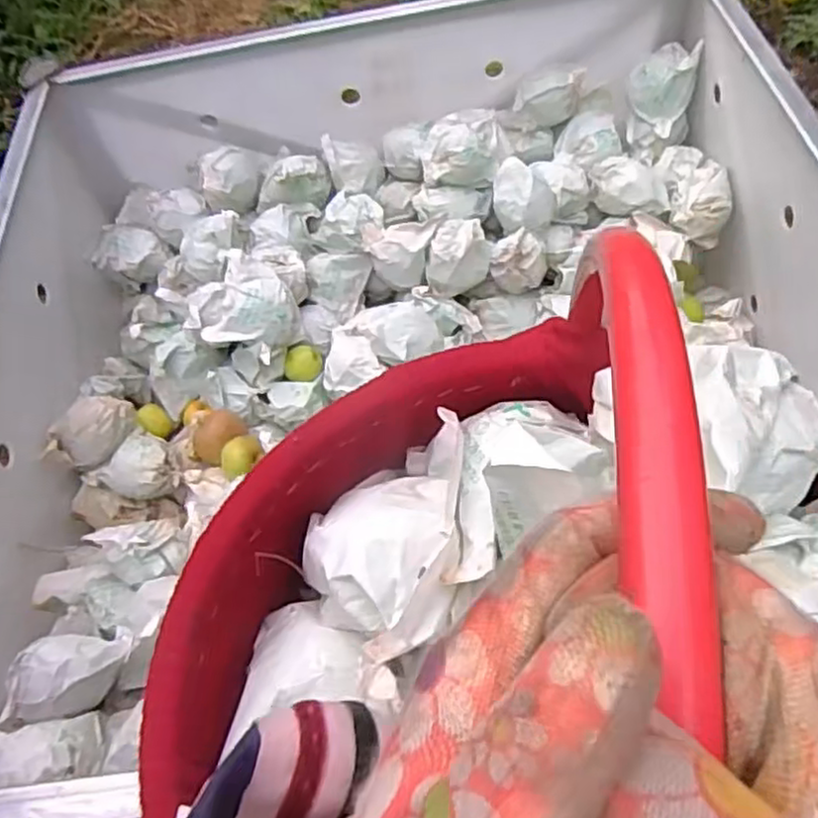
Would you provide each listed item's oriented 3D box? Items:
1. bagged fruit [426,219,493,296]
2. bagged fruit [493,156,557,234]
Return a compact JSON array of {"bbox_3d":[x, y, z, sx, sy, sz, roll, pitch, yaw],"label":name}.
[{"bbox_3d":[0.067,-0.220,1.005,0.089,0.071,0.085,2,59,10],"label":"bagged fruit"},{"bbox_3d":[0.166,-0.307,1.034,0.092,0.068,0.094,6,60,12],"label":"bagged fruit"}]

